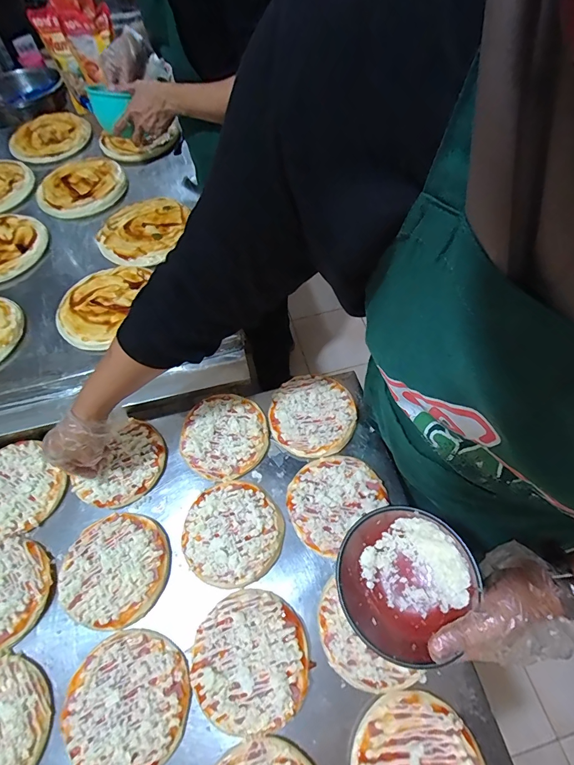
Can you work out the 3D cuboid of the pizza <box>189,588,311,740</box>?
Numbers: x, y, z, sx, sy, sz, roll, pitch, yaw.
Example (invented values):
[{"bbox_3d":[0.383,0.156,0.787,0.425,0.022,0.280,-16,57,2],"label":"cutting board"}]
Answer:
[{"bbox_3d":[-0.048,0.352,0.470,0.146,0.015,0.147,-6,60,-1],"label":"pizza"}]

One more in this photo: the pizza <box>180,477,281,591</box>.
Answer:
[{"bbox_3d":[-0.082,0.223,0.548,0.139,0.025,0.142,-35,64,-16],"label":"pizza"}]

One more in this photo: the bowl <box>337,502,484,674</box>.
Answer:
[{"bbox_3d":[0.123,0.217,0.402,0.152,0.072,0.152,-12,64,25],"label":"bowl"}]

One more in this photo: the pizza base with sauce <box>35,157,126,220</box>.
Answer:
[{"bbox_3d":[-0.498,-0.473,0.890,0.203,0.028,0.217,-29,63,-14],"label":"pizza base with sauce"}]

